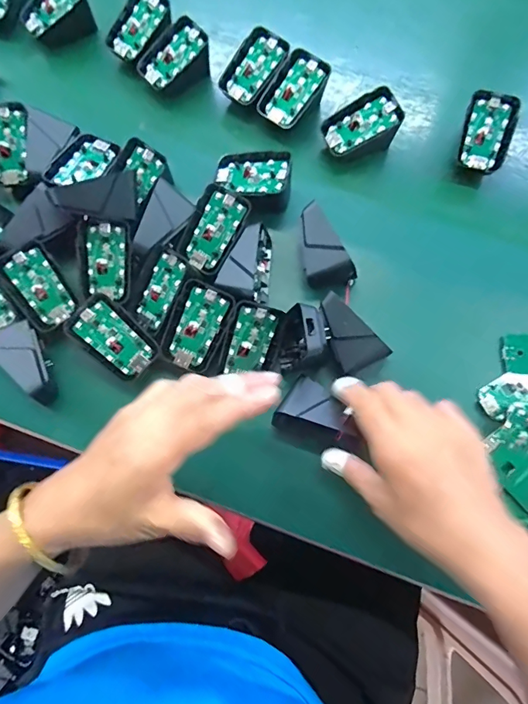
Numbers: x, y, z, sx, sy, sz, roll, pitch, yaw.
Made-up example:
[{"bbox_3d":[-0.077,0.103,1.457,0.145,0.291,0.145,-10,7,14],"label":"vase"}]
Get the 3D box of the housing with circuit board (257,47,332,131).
[{"bbox_3d":[0.027,-0.249,0.420,0.043,0.043,0.066,41,78,9],"label":"housing with circuit board"}]

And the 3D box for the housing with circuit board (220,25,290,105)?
[{"bbox_3d":[-0.010,-0.274,0.429,0.043,0.045,0.068,40,78,9],"label":"housing with circuit board"}]

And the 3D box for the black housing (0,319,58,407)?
[{"bbox_3d":[-0.190,0.010,0.344,0.033,0.026,0.068,-34,91,-9],"label":"black housing"}]

